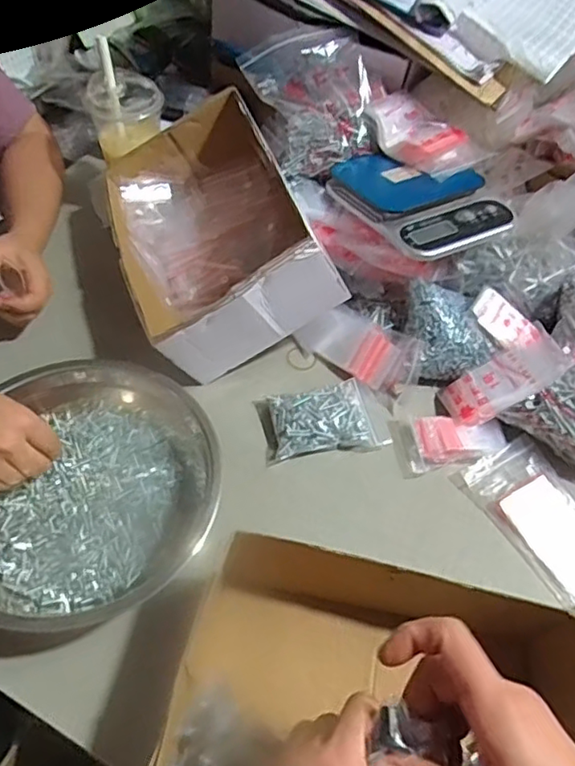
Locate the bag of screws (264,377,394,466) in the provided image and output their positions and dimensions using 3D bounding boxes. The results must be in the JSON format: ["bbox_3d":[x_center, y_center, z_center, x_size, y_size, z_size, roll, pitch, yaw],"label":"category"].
[{"bbox_3d":[0.045,0.035,0.640,0.128,0.030,0.078,-6,55,-8],"label":"bag of screws"}]

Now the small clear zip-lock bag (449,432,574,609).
[{"bbox_3d":[0.251,0.130,0.593,0.087,0.020,0.153,-27,60,-21],"label":"small clear zip-lock bag"}]

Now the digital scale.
[{"bbox_3d":[0.151,-0.217,0.699,0.157,0.039,0.201,-24,59,-19],"label":"digital scale"}]

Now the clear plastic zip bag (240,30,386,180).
[{"bbox_3d":[0.038,-0.348,0.748,0.137,0.108,0.159,-29,61,-22],"label":"clear plastic zip bag"}]

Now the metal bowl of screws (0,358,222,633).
[{"bbox_3d":[-0.192,0.096,0.554,0.246,0.068,0.249,2,54,-2],"label":"metal bowl of screws"}]

